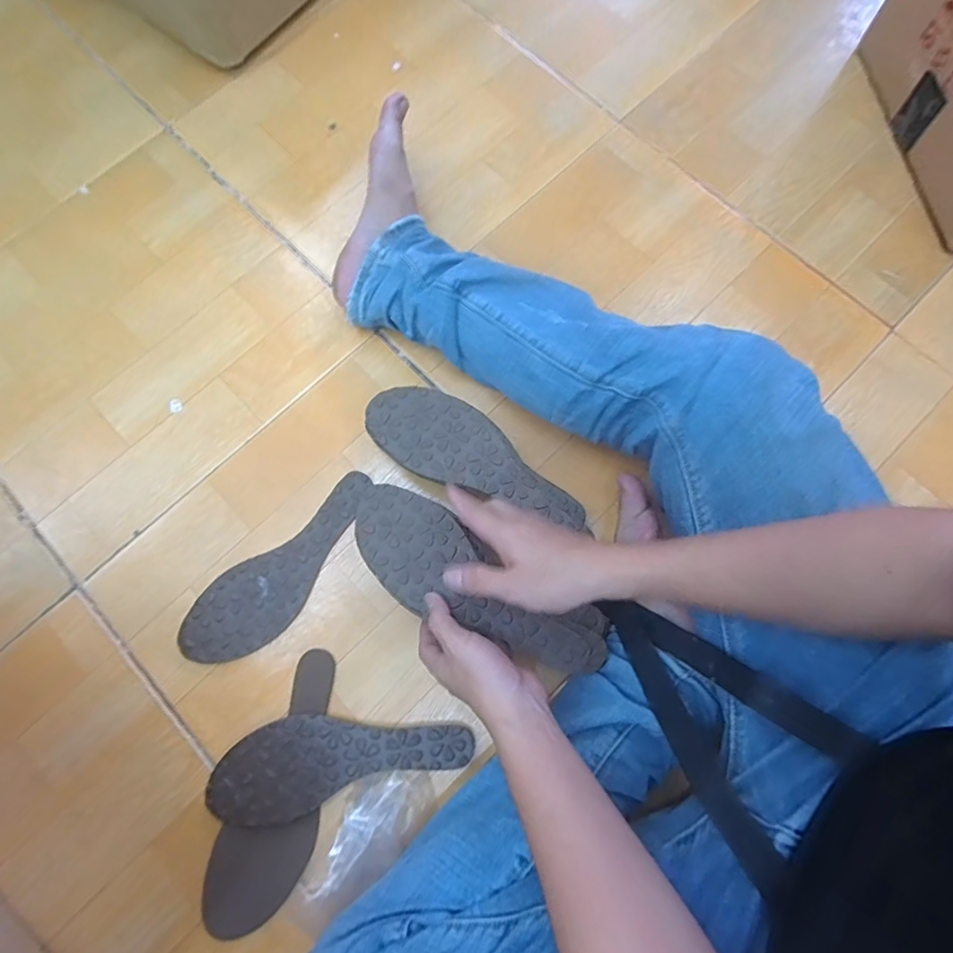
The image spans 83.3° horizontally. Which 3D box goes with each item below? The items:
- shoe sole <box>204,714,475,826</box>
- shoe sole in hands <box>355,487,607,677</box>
[{"bbox_3d":[-0.125,0.254,0.485,0.235,0.013,0.076,-12,75,-2],"label":"shoe sole"},{"bbox_3d":[-0.005,0.098,0.468,0.242,0.009,0.083,34,78,9],"label":"shoe sole in hands"}]

